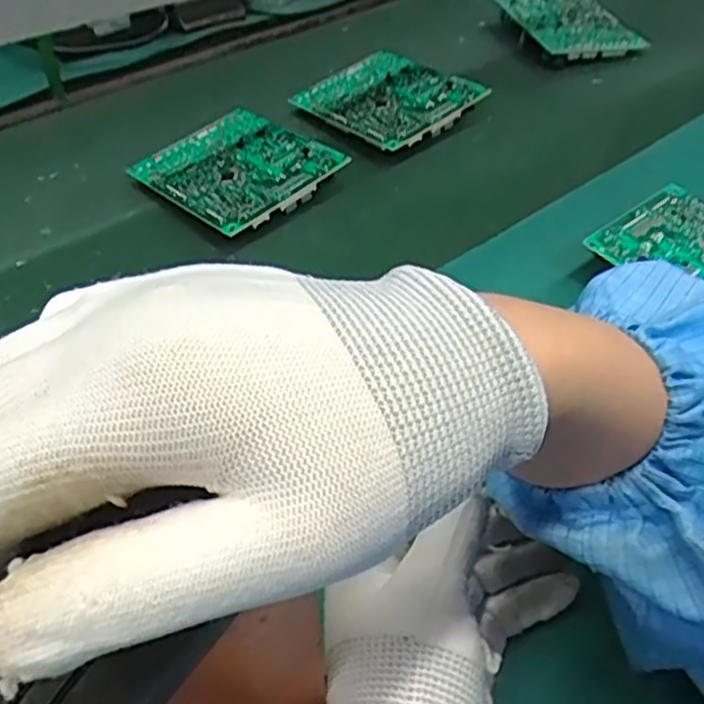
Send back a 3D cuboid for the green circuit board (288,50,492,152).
[{"bbox_3d":[0.030,-0.229,0.655,0.115,0.013,0.149,-39,51,-22],"label":"green circuit board"}]

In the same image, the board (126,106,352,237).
[{"bbox_3d":[-0.094,-0.146,0.577,0.115,0.033,0.138,-35,55,-30],"label":"board"}]

